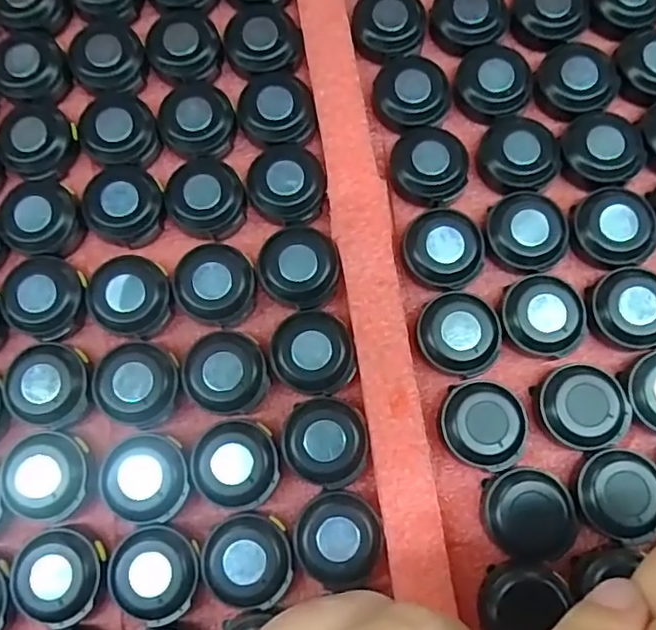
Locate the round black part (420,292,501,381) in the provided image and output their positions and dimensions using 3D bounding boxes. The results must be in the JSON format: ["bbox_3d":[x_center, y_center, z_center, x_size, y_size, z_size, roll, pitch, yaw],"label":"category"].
[{"bbox_3d":[0.048,0.008,0.216,0.029,0.011,0.029,0,79,1],"label":"round black part"}]

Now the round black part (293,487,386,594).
[{"bbox_3d":[0.004,0.074,0.200,0.029,0.011,0.029,0,79,1],"label":"round black part"}]

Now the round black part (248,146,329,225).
[{"bbox_3d":[-0.015,-0.050,0.228,0.029,0.007,0.030,0,79,1],"label":"round black part"}]

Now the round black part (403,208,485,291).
[{"bbox_3d":[0.043,-0.024,0.223,0.028,0.013,0.029,0,79,1],"label":"round black part"}]

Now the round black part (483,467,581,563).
[{"bbox_3d":[0.068,0.068,0.204,0.029,0.011,0.029,0,79,1],"label":"round black part"}]

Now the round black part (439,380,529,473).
[{"bbox_3d":[0.055,0.039,0.211,0.030,0.012,0.030,0,79,1],"label":"round black part"}]

